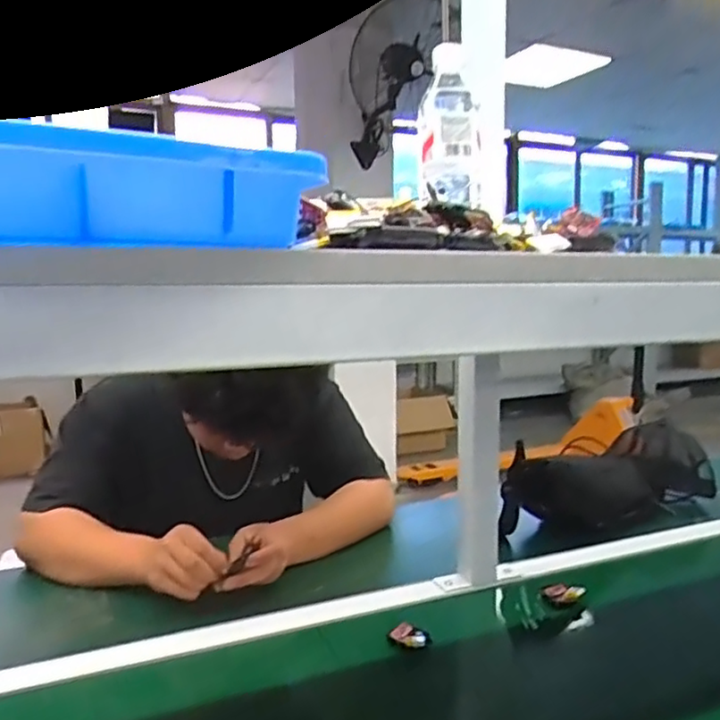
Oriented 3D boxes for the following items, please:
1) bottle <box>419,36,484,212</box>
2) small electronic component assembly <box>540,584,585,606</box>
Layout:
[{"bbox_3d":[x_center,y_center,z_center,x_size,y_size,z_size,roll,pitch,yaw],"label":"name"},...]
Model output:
[{"bbox_3d":[0.093,-0.243,0.686,0.062,0.175,0.065,1,7,9],"label":"bottle"},{"bbox_3d":[0.261,0.302,0.848,0.057,0.024,0.019,-15,-1,31],"label":"small electronic component assembly"}]

